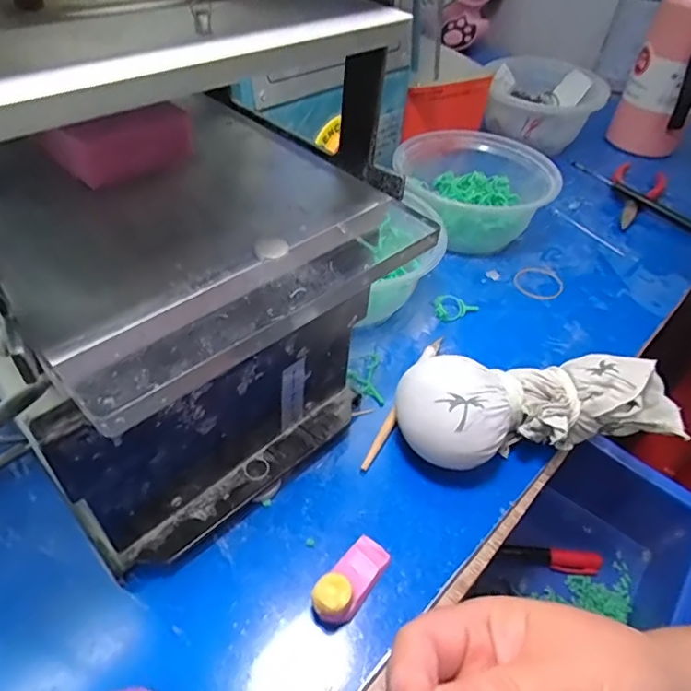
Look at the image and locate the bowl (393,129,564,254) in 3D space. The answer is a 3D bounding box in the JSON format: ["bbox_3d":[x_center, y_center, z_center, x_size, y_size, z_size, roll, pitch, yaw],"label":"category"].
[{"bbox_3d":[0.109,-0.132,0.455,0.120,0.062,0.124,3,46,-3],"label":"bowl"}]

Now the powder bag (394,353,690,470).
[{"bbox_3d":[0.107,0.039,0.297,0.156,0.053,0.059,0,46,-6],"label":"powder bag"}]

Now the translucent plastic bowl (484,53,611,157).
[{"bbox_3d":[0.224,-0.280,0.596,0.133,0.064,0.126,18,47,11],"label":"translucent plastic bowl"}]

